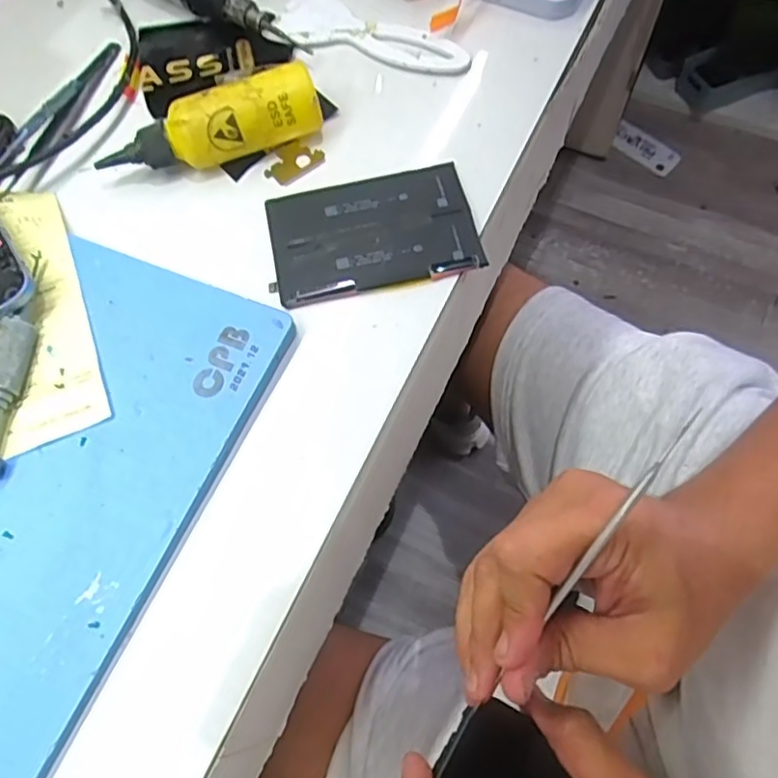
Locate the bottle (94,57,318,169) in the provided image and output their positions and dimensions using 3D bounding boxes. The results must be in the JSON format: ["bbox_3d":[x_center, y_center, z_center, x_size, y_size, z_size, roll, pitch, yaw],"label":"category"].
[{"bbox_3d":[-0.096,-0.141,0.340,0.116,0.038,0.031,-17,67,-5],"label":"bottle"}]

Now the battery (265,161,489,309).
[{"bbox_3d":[-0.009,-0.083,0.326,0.105,0.004,0.073,-11,65,-2],"label":"battery"}]

